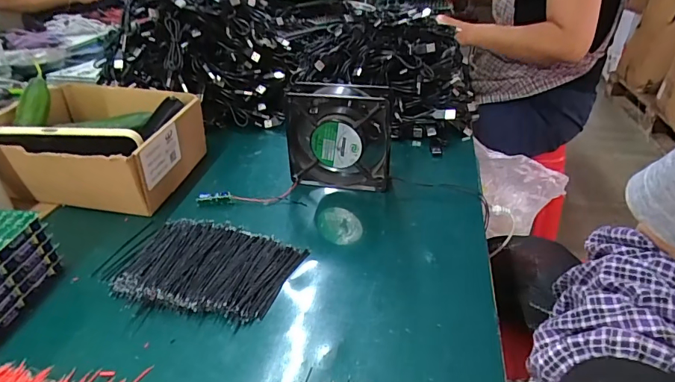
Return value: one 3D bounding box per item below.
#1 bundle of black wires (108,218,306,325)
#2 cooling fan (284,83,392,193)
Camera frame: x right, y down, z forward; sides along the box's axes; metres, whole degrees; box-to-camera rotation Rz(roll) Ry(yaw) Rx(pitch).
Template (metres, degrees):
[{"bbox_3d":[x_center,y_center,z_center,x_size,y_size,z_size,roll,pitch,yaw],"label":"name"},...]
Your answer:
[{"bbox_3d":[-0.124,0.071,0.422,0.158,0.020,0.105,7,33,12],"label":"bundle of black wires"},{"bbox_3d":[0.003,-0.063,0.530,0.121,0.121,0.044,5,33,9],"label":"cooling fan"}]

